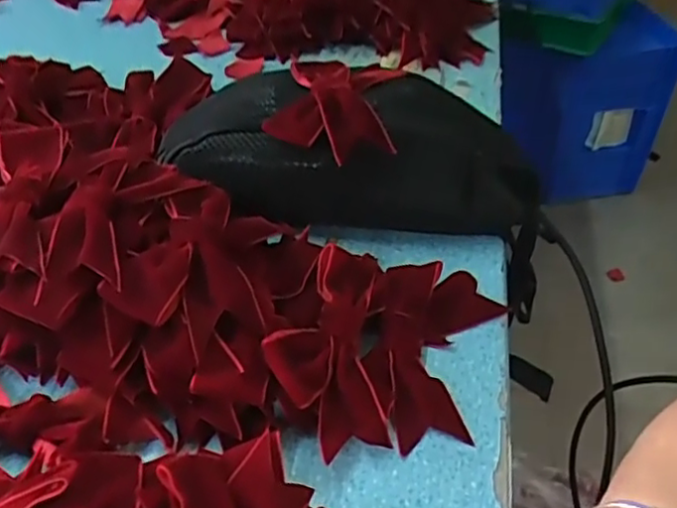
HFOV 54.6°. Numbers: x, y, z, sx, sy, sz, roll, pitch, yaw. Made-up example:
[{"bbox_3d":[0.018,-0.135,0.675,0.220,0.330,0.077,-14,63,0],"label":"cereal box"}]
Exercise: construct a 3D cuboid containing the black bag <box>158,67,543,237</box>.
[{"bbox_3d":[0.015,-0.084,0.498,0.270,0.077,0.137,8,46,8],"label":"black bag"}]

